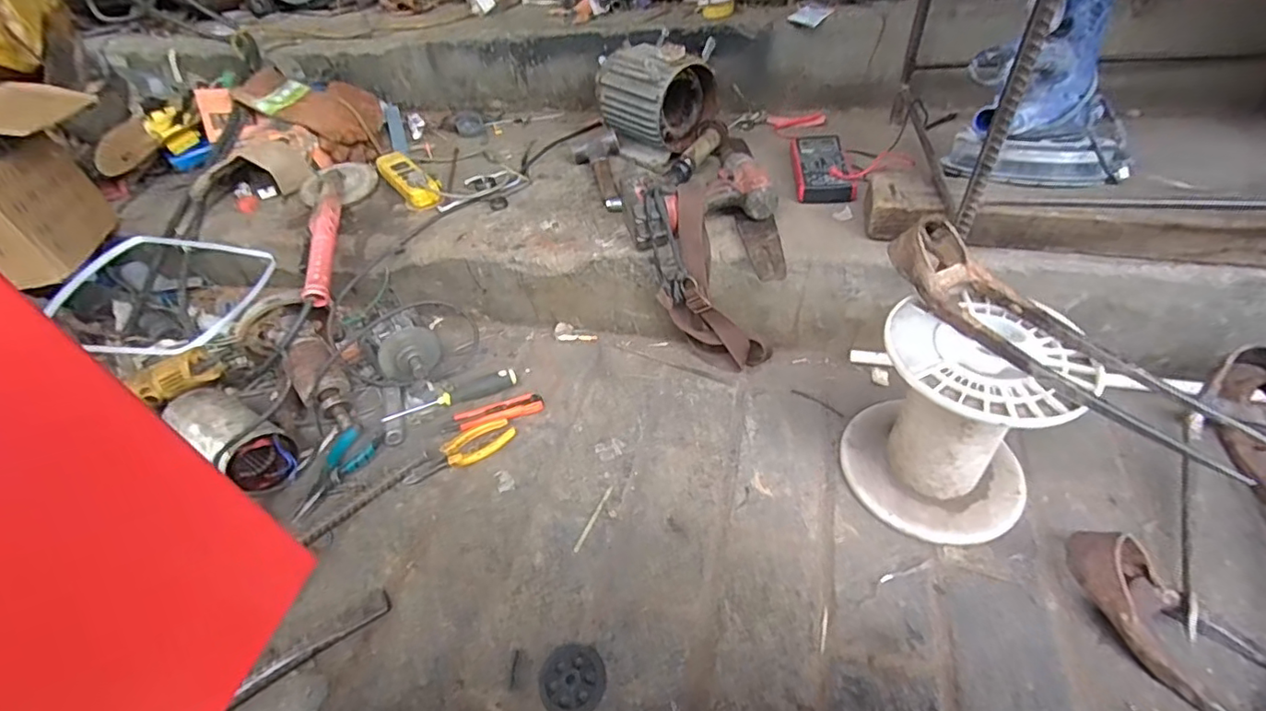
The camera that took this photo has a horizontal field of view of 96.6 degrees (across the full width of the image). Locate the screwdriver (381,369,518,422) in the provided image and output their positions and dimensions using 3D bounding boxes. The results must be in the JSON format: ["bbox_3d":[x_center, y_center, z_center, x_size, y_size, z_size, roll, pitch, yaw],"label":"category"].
[{"bbox_3d":[-0.289,0.060,0.895,0.206,0.030,0.033,-16,44,-9],"label":"screwdriver"}]

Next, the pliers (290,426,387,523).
[{"bbox_3d":[-0.430,0.167,0.806,0.070,0.020,0.151,10,46,18],"label":"pliers"}]

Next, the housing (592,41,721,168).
[{"bbox_3d":[0.041,-0.490,1.066,0.158,0.171,0.174,-35,50,-27],"label":"housing"}]

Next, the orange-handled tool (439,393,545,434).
[{"bbox_3d":[-0.215,0.090,0.869,0.153,0.016,0.044,-18,44,-11],"label":"orange-handled tool"}]

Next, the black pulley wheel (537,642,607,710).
[{"bbox_3d":[-0.065,0.344,0.599,0.069,0.011,0.072,-4,43,4],"label":"black pulley wheel"}]

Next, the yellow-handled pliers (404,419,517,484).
[{"bbox_3d":[-0.251,0.141,0.822,0.159,0.015,0.049,-26,46,-20],"label":"yellow-handled pliers"}]

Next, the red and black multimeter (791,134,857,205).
[{"bbox_3d":[0.316,-0.320,0.954,0.087,0.033,0.186,-1,44,7],"label":"red and black multimeter"}]

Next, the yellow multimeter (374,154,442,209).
[{"bbox_3d":[-0.433,-0.346,1.089,0.077,0.044,0.207,-31,48,-23],"label":"yellow multimeter"}]

